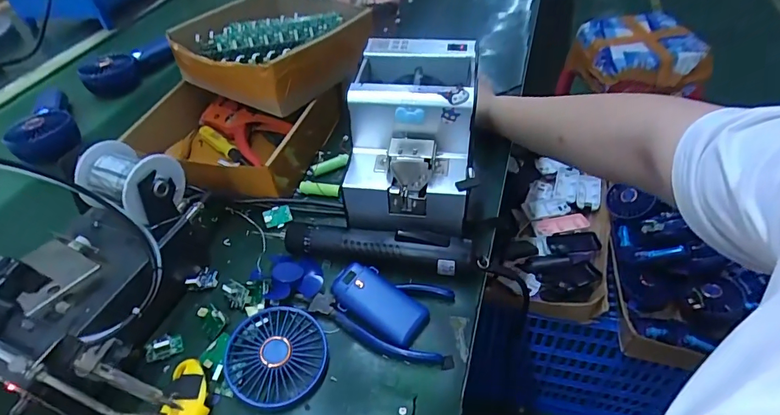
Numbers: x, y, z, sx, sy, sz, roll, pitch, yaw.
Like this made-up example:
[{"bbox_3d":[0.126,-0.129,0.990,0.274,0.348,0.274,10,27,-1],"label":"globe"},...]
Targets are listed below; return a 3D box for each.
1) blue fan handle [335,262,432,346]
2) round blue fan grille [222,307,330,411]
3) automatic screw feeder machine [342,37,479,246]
[{"bbox_3d":[-0.012,0.089,0.413,0.093,0.021,0.046,30,56,29],"label":"blue fan handle"},{"bbox_3d":[-0.099,0.128,0.383,0.084,0.015,0.085,3,47,6],"label":"round blue fan grille"},{"bbox_3d":[0.022,-0.075,0.457,0.124,0.119,0.187,2,46,5],"label":"automatic screw feeder machine"}]

